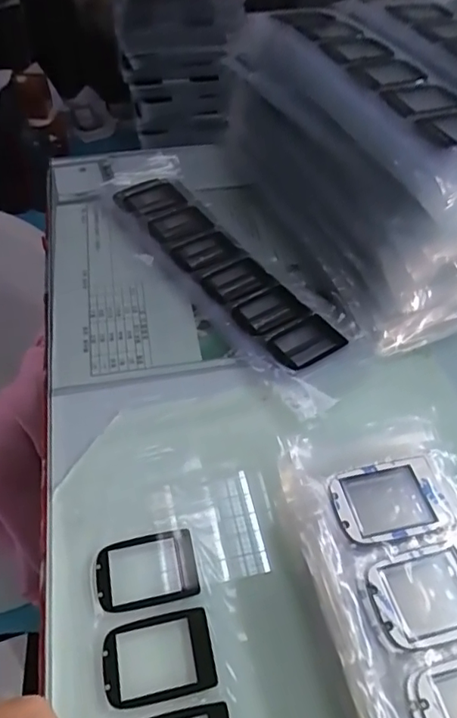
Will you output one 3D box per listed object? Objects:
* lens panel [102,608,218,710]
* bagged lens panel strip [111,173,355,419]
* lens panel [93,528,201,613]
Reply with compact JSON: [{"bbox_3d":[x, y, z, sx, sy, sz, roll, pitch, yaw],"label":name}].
[{"bbox_3d":[-0.033,0.142,0.251,0.050,0.004,0.035,-8,51,-8],"label":"lens panel"},{"bbox_3d":[-0.003,-0.073,0.423,0.070,0.011,0.277,-27,56,-22],"label":"bagged lens panel strip"},{"bbox_3d":[-0.043,0.110,0.276,0.050,0.004,0.035,-9,51,-9],"label":"lens panel"}]

